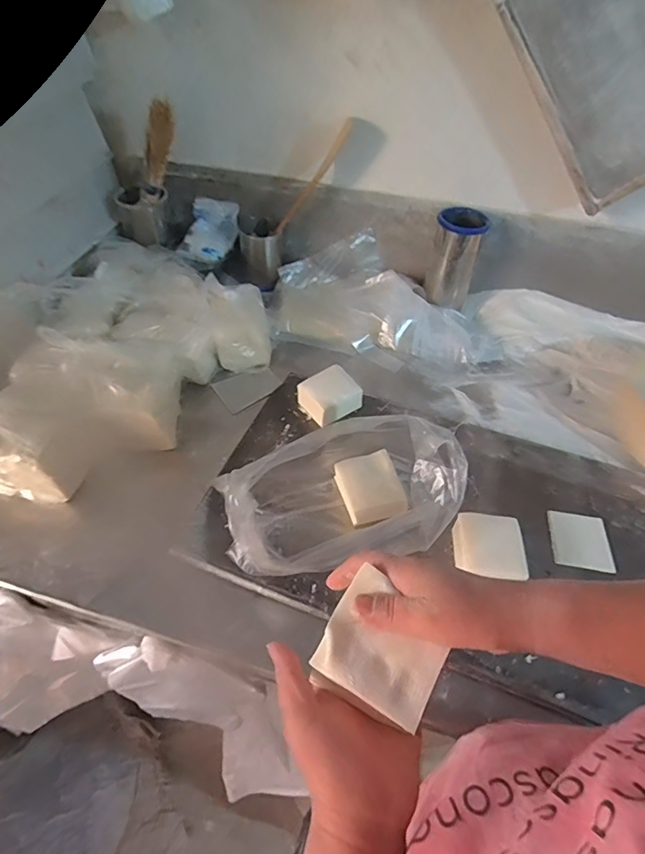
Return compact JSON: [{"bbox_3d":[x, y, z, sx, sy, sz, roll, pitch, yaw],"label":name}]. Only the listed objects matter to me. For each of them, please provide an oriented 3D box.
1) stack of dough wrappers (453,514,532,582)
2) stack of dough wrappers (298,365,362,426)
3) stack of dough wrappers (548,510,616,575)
[{"bbox_3d":[0.203,0.152,0.575,0.083,0.050,0.076,8,50,4],"label":"stack of dough wrappers"},{"bbox_3d":[0.015,-0.051,0.746,0.087,0.049,0.072,-28,57,-23],"label":"stack of dough wrappers"},{"bbox_3d":[0.343,0.150,0.616,0.074,0.004,0.083,9,50,5],"label":"stack of dough wrappers"}]

